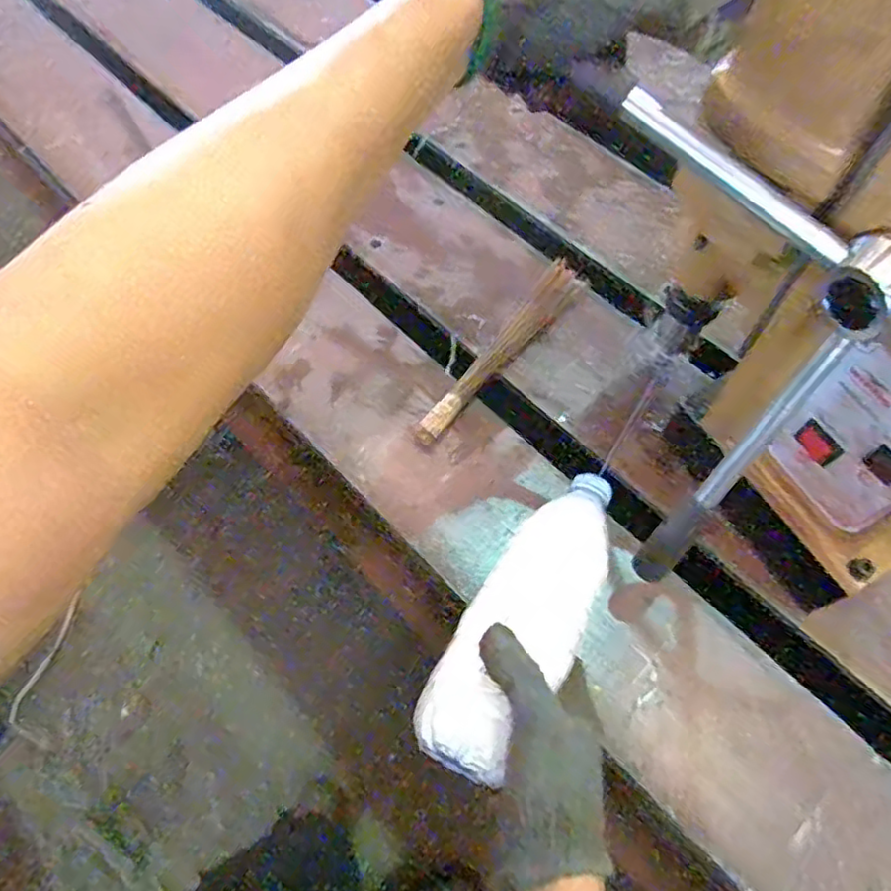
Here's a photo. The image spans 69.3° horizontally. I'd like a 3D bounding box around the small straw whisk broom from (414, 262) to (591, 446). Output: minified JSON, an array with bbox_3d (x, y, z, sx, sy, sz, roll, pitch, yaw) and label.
[{"bbox_3d":[0.055,-0.096,0.649,0.041,0.033,0.258,37,68,18],"label":"small straw whisk broom"}]

